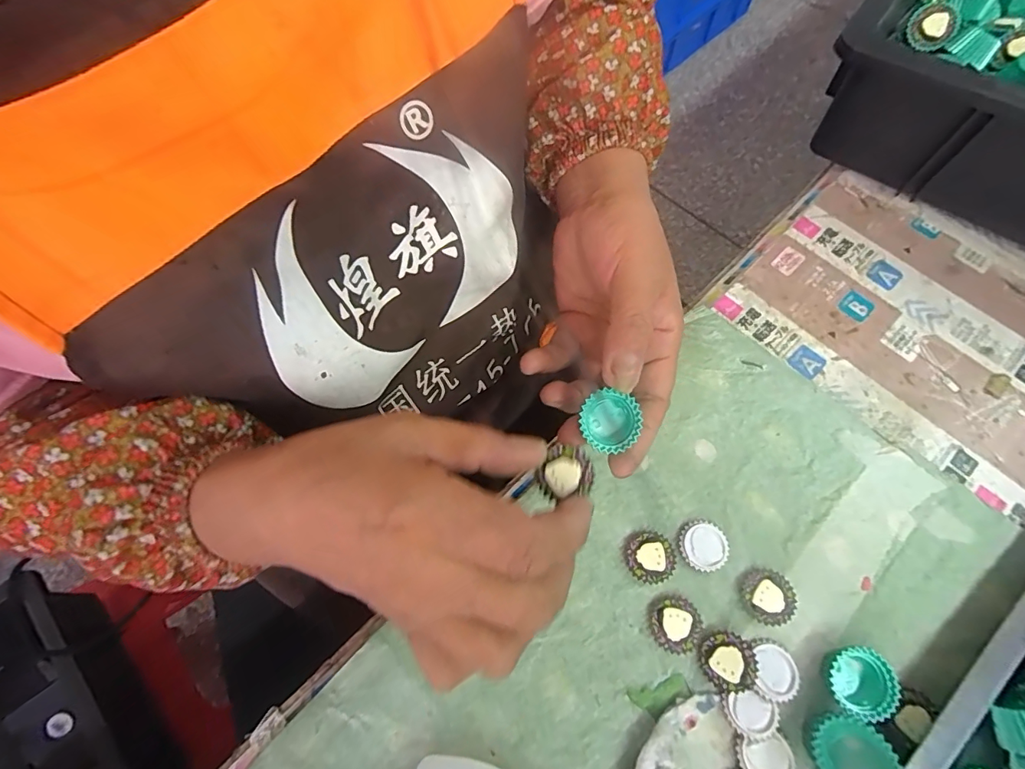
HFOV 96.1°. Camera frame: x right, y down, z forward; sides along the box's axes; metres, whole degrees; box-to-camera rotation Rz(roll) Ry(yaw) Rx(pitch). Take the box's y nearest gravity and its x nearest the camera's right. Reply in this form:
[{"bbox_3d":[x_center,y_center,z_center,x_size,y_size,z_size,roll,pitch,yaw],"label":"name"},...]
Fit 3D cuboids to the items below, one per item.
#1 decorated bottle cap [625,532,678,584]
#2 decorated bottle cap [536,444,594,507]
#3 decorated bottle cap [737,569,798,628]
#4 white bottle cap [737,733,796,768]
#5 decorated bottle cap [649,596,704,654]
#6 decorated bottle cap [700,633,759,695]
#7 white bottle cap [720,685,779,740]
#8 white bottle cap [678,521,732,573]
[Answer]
[{"bbox_3d":[0.081,0.102,0.269,0.027,0.006,0.027,-22,70,-5],"label":"decorated bottle cap"},{"bbox_3d":[0.025,0.041,0.219,0.026,0.006,0.023,-6,69,0],"label":"decorated bottle cap"},{"bbox_3d":[0.144,0.120,0.259,0.029,0.007,0.028,-1,69,3],"label":"decorated bottle cap"},{"bbox_3d":[0.129,0.190,0.232,0.026,0.008,0.024,-3,69,2],"label":"white bottle cap"},{"bbox_3d":[0.091,0.134,0.256,0.028,0.005,0.027,-1,69,3],"label":"decorated bottle cap"},{"bbox_3d":[0.115,0.149,0.246,0.028,0.006,0.028,-6,69,16],"label":"decorated bottle cap"},{"bbox_3d":[0.124,0.171,0.239,0.025,0.005,0.022,-14,69,-3],"label":"white bottle cap"},{"bbox_3d":[0.112,0.095,0.270,0.027,0.006,0.027,-1,69,3],"label":"white bottle cap"}]

